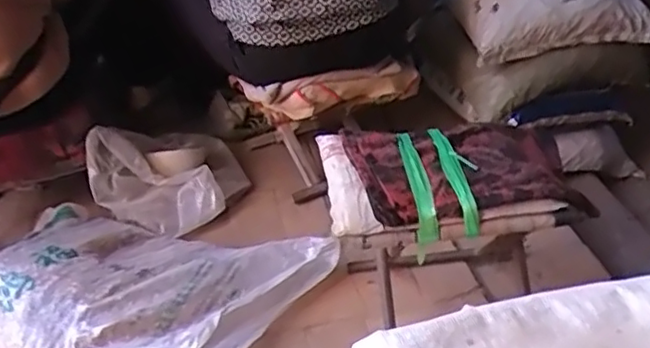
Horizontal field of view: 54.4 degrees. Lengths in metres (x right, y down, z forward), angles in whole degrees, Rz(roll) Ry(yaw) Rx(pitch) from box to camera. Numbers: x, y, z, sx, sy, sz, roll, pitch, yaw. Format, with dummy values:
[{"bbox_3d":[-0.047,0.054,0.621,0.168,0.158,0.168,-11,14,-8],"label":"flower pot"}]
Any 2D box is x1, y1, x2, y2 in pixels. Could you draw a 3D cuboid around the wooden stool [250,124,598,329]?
[{"bbox_3d":[0.226,0.102,1.122,0.420,0.327,0.257,-8,36,-1],"label":"wooden stool"}]

